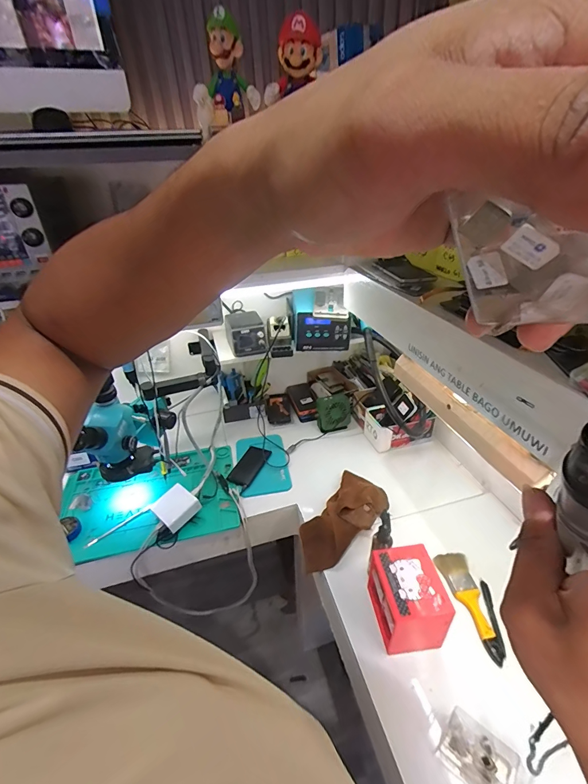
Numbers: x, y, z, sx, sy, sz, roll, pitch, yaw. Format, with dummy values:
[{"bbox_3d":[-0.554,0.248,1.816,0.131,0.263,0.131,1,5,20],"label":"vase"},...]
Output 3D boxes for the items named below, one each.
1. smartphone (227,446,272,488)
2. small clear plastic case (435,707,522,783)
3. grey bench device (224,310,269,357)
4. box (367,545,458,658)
[{"bbox_3d":[-0.125,0.205,1.008,0.068,0.016,0.144,12,35,21],"label":"smartphone"},{"bbox_3d":[0.267,0.530,0.526,0.097,0.038,0.071,26,42,36],"label":"small clear plastic case"},{"bbox_3d":[-0.137,-0.169,1.014,0.100,0.074,0.144,-12,34,-14],"label":"grey bench device"},{"bbox_3d":[0.200,0.374,0.656,0.105,0.123,0.128,-6,33,-5],"label":"box"}]

